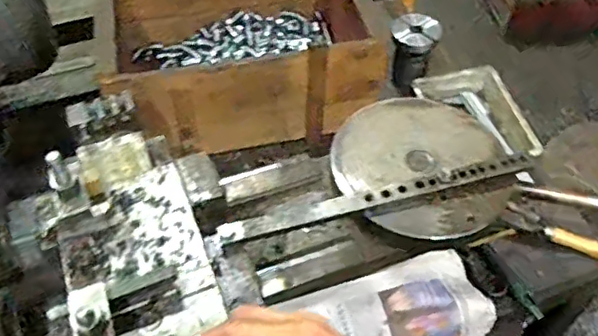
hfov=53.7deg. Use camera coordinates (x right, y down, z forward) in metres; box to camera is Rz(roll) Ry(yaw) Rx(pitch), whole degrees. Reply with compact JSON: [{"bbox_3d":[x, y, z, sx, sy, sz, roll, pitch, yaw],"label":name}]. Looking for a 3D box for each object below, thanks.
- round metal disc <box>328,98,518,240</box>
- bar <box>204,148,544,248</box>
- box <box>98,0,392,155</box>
[{"bbox_3d":[0.130,-0.008,0.625,0.178,0.020,0.181,0,53,0],"label":"round metal disc"},{"bbox_3d":[0.081,0.029,0.590,0.339,0.012,0.022,-13,51,-11],"label":"bar"},{"bbox_3d":[-0.082,-0.171,0.837,0.362,0.140,0.258,-12,51,-10],"label":"box"}]

